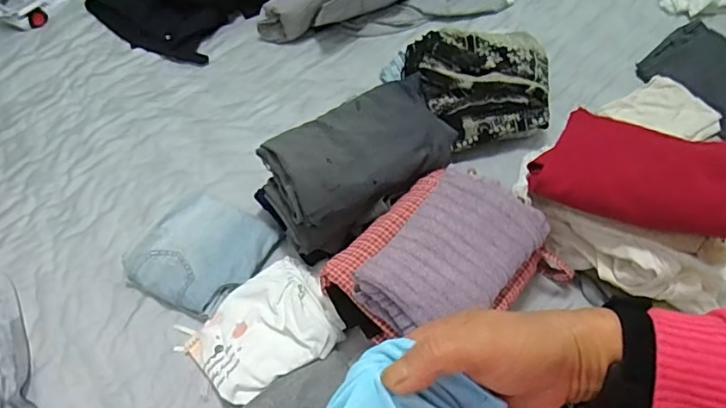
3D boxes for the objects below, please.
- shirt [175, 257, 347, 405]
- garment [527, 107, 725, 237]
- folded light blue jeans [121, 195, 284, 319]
[{"bbox_3d":[-0.148,0.178,0.746,0.210,0.049,0.159,-28,59,-13],"label":"shirt"},{"bbox_3d":[0.362,-0.060,0.693,0.236,0.072,0.178,25,62,20],"label":"garment"},{"bbox_3d":[-0.253,0.076,0.836,0.198,0.038,0.189,19,60,16],"label":"folded light blue jeans"}]

